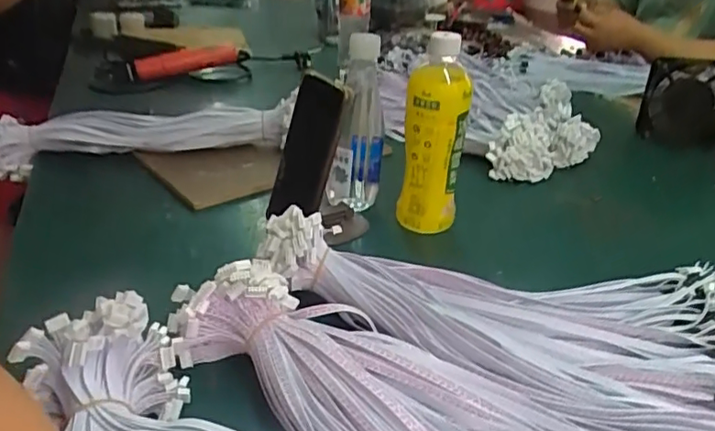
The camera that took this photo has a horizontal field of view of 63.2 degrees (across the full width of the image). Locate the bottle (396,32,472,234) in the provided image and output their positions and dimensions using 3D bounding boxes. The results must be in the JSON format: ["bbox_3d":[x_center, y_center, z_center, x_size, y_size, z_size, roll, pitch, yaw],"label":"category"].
[{"bbox_3d":[0.080,-0.082,0.611,0.062,0.199,0.061,5,29,6],"label":"bottle"}]

